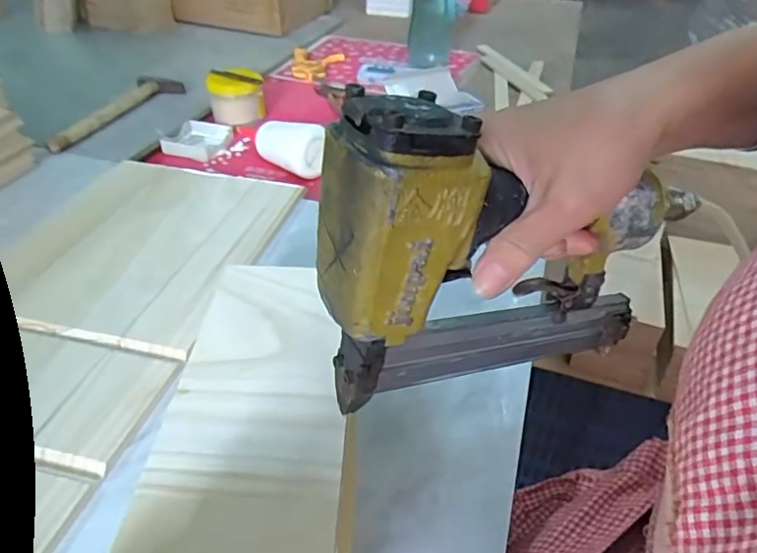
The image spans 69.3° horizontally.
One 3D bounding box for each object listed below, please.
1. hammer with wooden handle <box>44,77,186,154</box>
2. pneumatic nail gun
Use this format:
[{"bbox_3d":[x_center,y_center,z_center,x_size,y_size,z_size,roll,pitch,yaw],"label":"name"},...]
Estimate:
[{"bbox_3d":[-0.361,-0.230,0.758,0.058,0.020,0.237,12,39,10],"label":"hammer with wooden handle"},{"bbox_3d":[0.074,-0.011,0.285,0.205,0.168,0.044,-10,40,-17],"label":"pneumatic nail gun"}]

